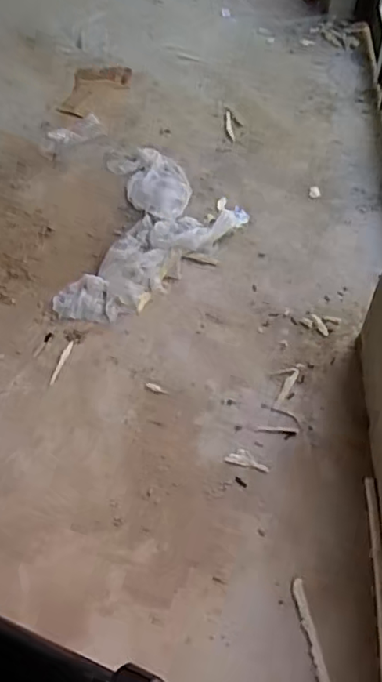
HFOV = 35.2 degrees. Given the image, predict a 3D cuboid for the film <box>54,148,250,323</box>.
[{"bbox_3d":[-0.093,-0.380,1.960,0.510,0.080,0.751,9,55,7],"label":"film"}]

